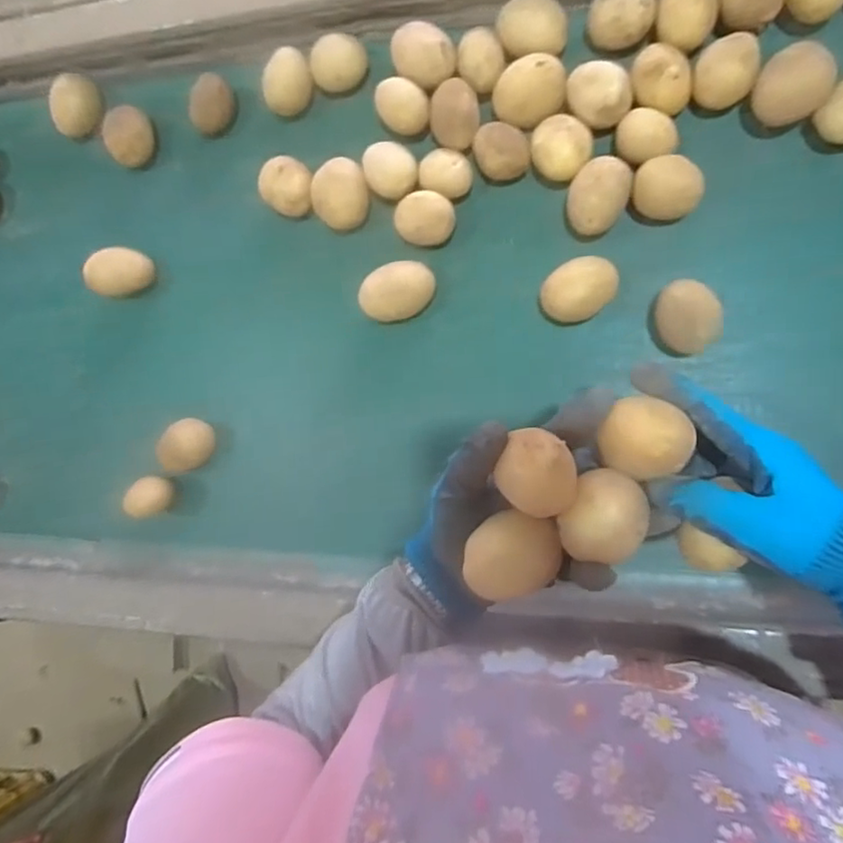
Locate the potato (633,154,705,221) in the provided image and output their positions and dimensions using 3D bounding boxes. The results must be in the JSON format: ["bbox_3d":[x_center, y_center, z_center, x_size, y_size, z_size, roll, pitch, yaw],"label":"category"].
[{"bbox_3d":[0.193,-0.182,0.479,0.050,0.038,0.043,16,92,9],"label":"potato"}]

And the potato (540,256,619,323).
[{"bbox_3d":[0.129,-0.109,0.499,0.064,0.039,0.049,-40,84,6],"label":"potato"}]

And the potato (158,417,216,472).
[{"bbox_3d":[-0.220,0.022,0.578,0.035,0.047,0.048,-2,89,9],"label":"potato"}]

